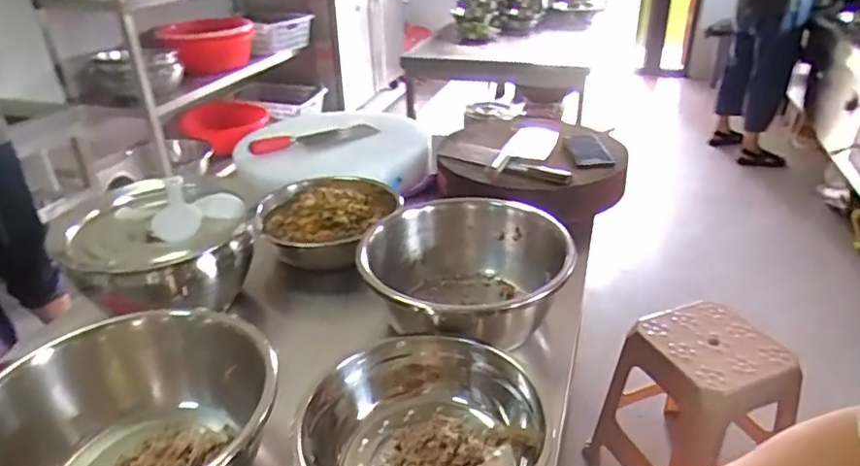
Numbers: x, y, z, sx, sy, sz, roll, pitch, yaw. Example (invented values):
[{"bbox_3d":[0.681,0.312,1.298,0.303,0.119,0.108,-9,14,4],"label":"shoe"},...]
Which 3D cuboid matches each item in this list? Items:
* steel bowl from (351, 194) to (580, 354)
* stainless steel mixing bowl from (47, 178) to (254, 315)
[{"bbox_3d":[0.055,0.071,0.865,0.274,0.144,0.294,-1,29,1],"label":"steel bowl"},{"bbox_3d":[-0.398,0.032,0.892,0.245,0.140,0.239,-7,30,-10],"label":"stainless steel mixing bowl"}]

